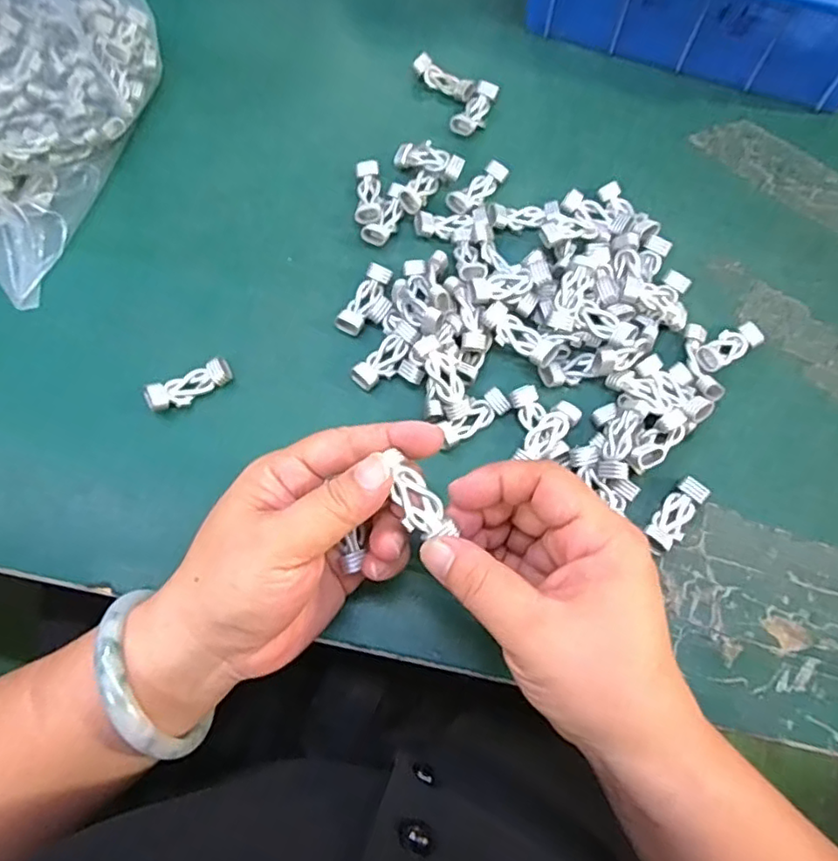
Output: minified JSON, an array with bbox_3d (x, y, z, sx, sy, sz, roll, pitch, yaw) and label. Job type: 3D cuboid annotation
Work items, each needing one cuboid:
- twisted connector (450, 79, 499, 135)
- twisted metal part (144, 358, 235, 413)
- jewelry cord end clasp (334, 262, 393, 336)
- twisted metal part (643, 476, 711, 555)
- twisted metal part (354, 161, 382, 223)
[{"bbox_3d":[0.038,-0.211,0.401,0.018,0.009,0.044,29,72,9],"label":"twisted connector"},{"bbox_3d":[-0.123,-0.025,0.326,0.044,0.016,0.015,-31,73,-11],"label":"twisted metal part"},{"bbox_3d":[-0.031,-0.075,0.347,0.015,0.007,0.044,26,72,9],"label":"jewelry cord end clasp"},{"bbox_3d":[0.130,0.043,0.306,0.016,0.010,0.043,39,74,12],"label":"twisted metal part"},{"bbox_3d":[-0.031,-0.145,0.371,0.015,0.009,0.044,0,70,-1],"label":"twisted metal part"}]

